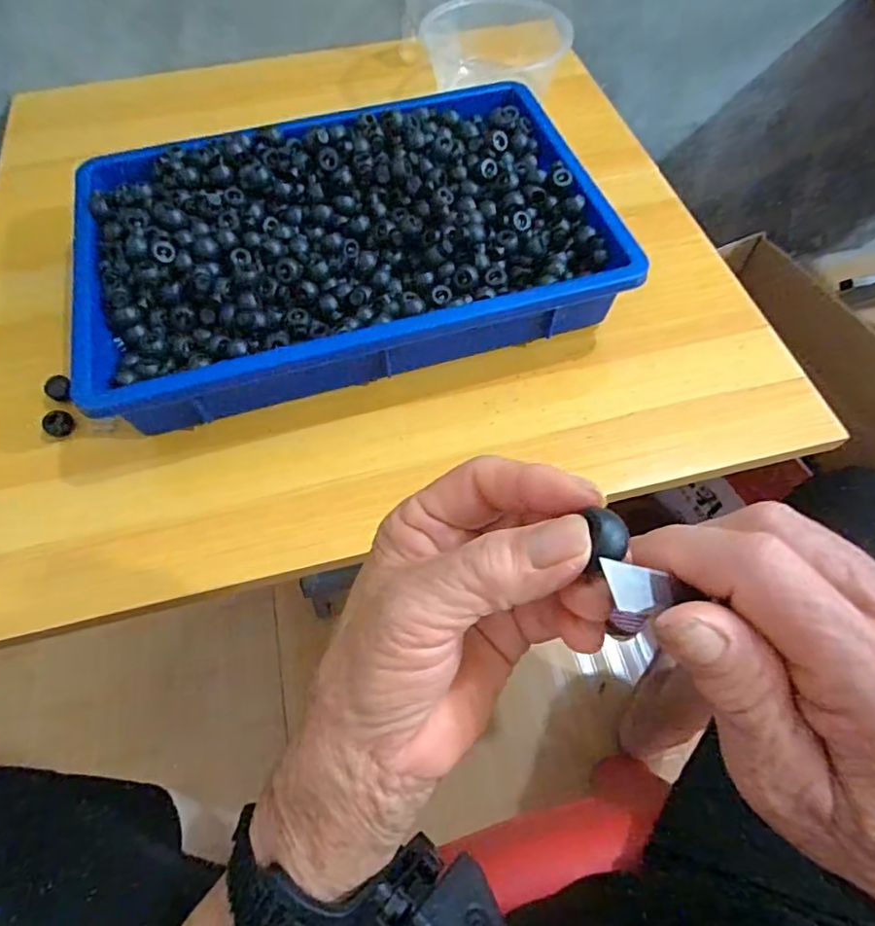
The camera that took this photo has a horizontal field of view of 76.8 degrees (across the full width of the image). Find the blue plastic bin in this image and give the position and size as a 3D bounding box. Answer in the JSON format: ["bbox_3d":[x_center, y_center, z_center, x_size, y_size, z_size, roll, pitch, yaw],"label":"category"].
[{"bbox_3d":[-0.064,-0.158,0.412,0.365,0.071,0.238,-15,62,-7],"label":"blue plastic bin"}]

